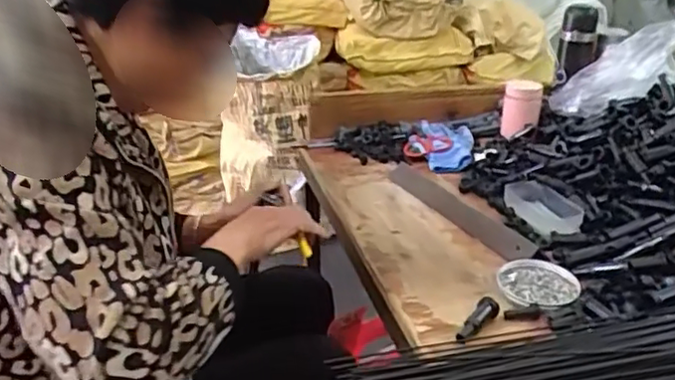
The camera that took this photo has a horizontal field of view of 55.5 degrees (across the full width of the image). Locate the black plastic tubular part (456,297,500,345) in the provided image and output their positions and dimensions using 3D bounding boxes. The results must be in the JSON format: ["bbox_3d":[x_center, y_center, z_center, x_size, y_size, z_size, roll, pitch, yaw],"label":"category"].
[{"bbox_3d":[0.151,0.136,0.682,0.017,0.019,0.074,18,30,34],"label":"black plastic tubular part"}]

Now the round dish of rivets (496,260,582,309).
[{"bbox_3d":[0.235,0.108,0.753,0.089,0.009,0.092,8,26,16],"label":"round dish of rivets"}]

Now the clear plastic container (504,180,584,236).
[{"bbox_3d":[0.288,0.027,0.899,0.068,0.022,0.139,-26,29,-4],"label":"clear plastic container"}]

